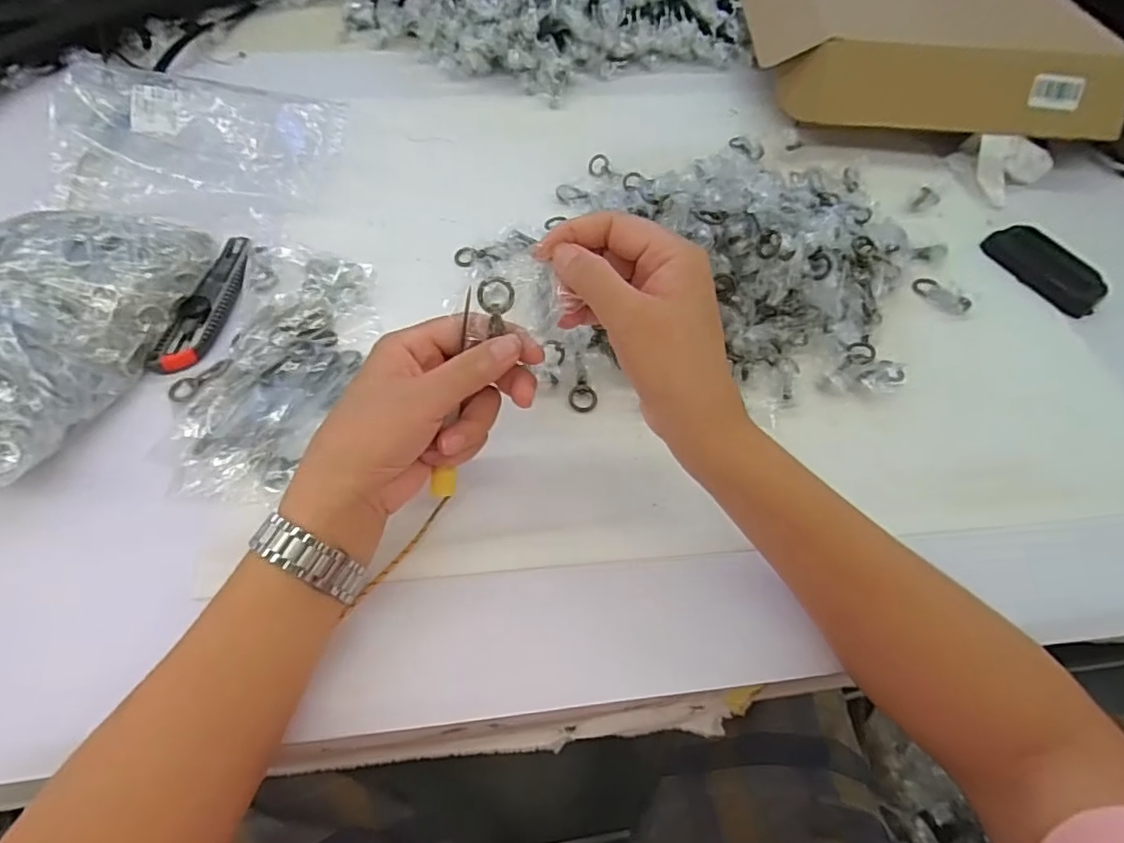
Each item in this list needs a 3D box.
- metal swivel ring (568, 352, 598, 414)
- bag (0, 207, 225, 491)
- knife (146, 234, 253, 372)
[{"bbox_3d":[0.015,-0.031,0.455,0.022,0.004,0.048,-3,76,-4],"label":"metal swivel ring"},{"bbox_3d":[-0.370,-0.065,0.411,0.115,0.078,0.235,11,58,4],"label":"bag"},{"bbox_3d":[-0.293,-0.104,0.479,0.036,0.013,0.147,10,58,2],"label":"knife"}]

